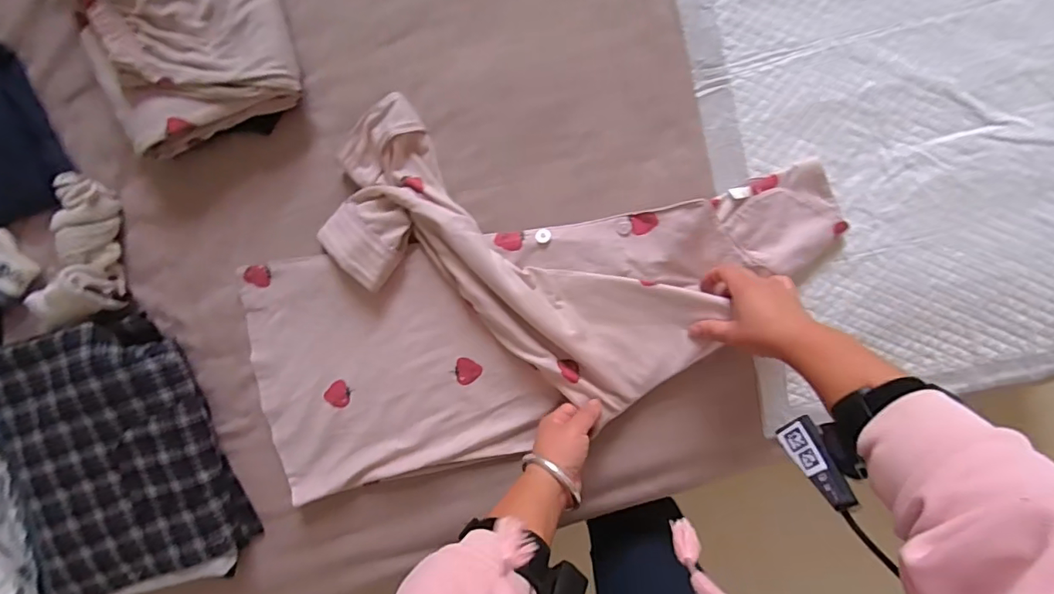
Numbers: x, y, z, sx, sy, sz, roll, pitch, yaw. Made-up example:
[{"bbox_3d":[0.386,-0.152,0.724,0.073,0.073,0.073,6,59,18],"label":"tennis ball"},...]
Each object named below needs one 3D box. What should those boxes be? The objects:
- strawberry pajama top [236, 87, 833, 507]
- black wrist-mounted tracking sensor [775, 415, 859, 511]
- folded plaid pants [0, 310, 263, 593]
[{"bbox_3d":[0.001,-0.015,0.539,0.615,0.045,0.382,-12,95,5],"label":"strawberry pajama top"},{"bbox_3d":[0.225,0.128,0.400,0.026,0.013,0.070,-26,55,6],"label":"black wrist-mounted tracking sensor"},{"bbox_3d":[-0.454,0.181,0.581,0.206,0.069,0.296,-17,95,2],"label":"folded plaid pants"}]

